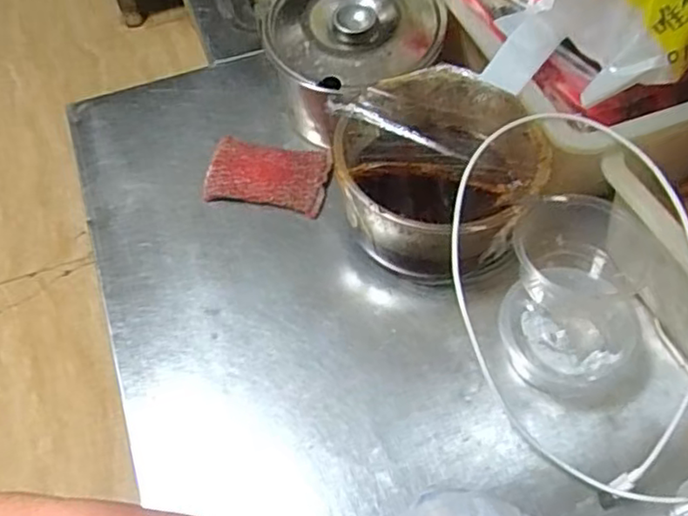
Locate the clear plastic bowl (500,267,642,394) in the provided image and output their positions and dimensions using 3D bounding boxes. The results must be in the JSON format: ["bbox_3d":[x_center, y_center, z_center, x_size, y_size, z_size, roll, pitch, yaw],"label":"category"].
[{"bbox_3d":[0.181,0.058,0.532,0.097,0.053,0.090,-1,57,1],"label":"clear plastic bowl"}]

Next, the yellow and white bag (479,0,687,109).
[{"bbox_3d":[0.199,-0.183,0.536,0.155,0.114,0.081,36,65,22],"label":"yellow and white bag"}]

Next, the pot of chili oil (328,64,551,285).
[{"bbox_3d":[0.079,-0.072,0.578,0.165,0.113,0.175,-1,57,1],"label":"pot of chili oil"}]

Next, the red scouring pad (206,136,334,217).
[{"bbox_3d":[-0.076,-0.083,0.656,0.118,0.009,0.077,8,57,7],"label":"red scouring pad"}]

